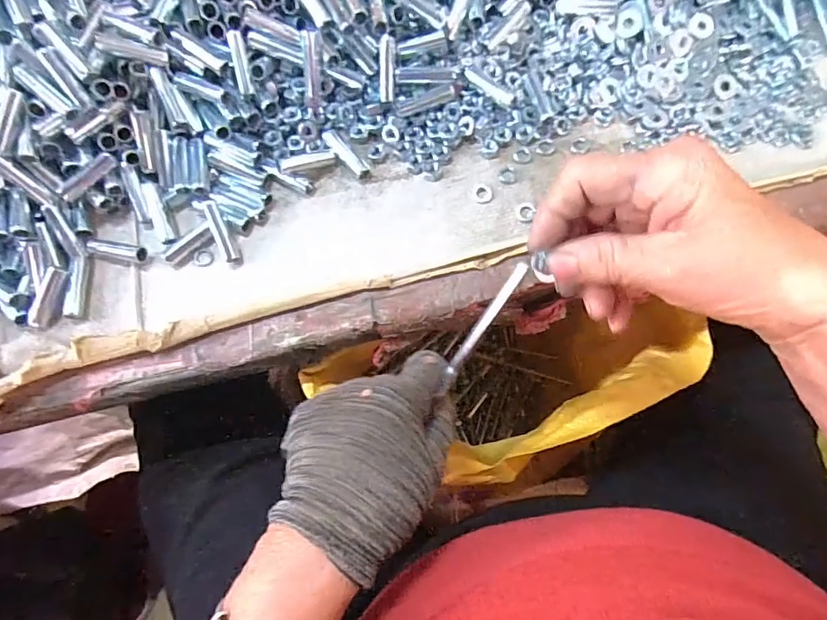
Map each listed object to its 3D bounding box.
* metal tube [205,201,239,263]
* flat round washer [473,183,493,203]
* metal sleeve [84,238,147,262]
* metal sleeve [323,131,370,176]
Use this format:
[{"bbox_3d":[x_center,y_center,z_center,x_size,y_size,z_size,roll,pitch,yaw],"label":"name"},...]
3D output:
[{"bbox_3d":[-0.134,-0.055,0.347,0.008,0.008,0.044,-20,95,-4],"label":"metal tube"},{"bbox_3d":[0.050,-0.084,0.354,0.013,0.004,0.016,-7,72,0],"label":"flat round washer"},{"bbox_3d":[-0.208,-0.043,0.349,0.044,0.010,0.012,11,73,6],"label":"metal sleeve"},{"bbox_3d":[-0.050,-0.116,0.366,0.011,0.008,0.044,-44,76,-11],"label":"metal sleeve"}]

